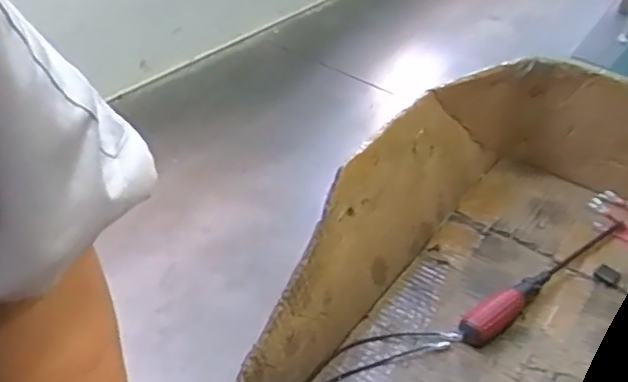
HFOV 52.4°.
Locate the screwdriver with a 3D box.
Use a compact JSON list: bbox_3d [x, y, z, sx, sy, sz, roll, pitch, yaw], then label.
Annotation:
[{"bbox_3d":[0.252,0.089,0.674,0.262,0.032,0.029,-25,47,-30],"label":"screwdriver"}]

